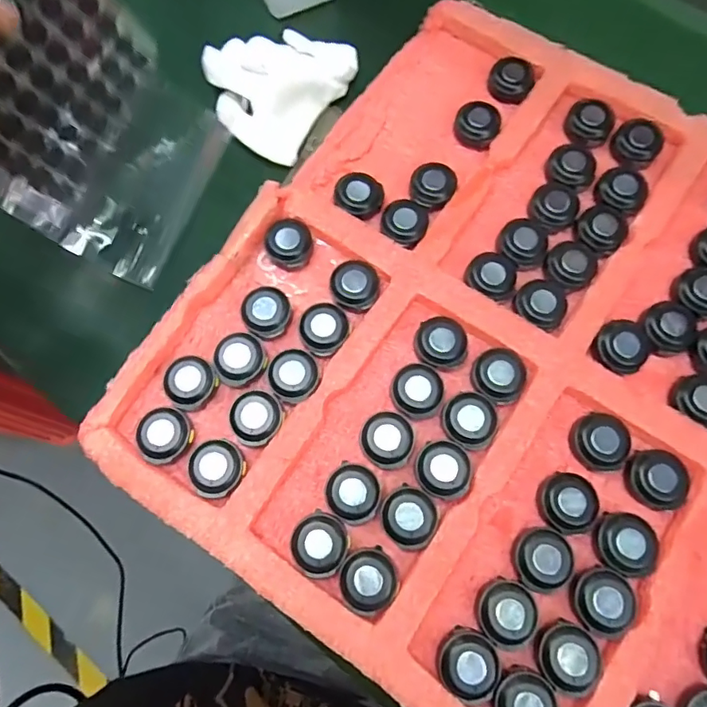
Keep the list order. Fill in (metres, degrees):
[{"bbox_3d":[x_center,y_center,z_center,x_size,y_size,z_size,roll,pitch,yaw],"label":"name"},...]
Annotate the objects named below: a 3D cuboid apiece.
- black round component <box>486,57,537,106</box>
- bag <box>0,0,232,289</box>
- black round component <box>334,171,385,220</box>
[{"bbox_3d":[0.105,-0.181,0.348,0.029,0.011,0.028,-1,74,2],"label":"black round component"},{"bbox_3d":[-0.158,-0.135,0.319,0.028,0.184,0.137,23,85,23],"label":"bag"},{"bbox_3d":[0.003,-0.098,0.326,0.029,0.011,0.025,28,77,10],"label":"black round component"}]

